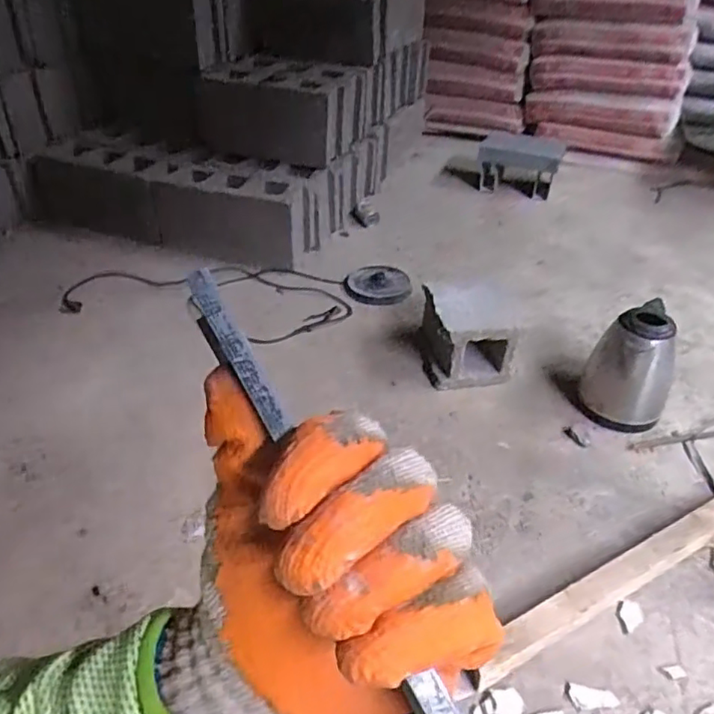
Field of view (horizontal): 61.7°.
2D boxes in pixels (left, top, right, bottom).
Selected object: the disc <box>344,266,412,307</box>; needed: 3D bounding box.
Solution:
[{"bbox_3d":[0.052,-0.186,1.521,0.168,0.030,0.168,0,38,0],"label":"disc"}]

